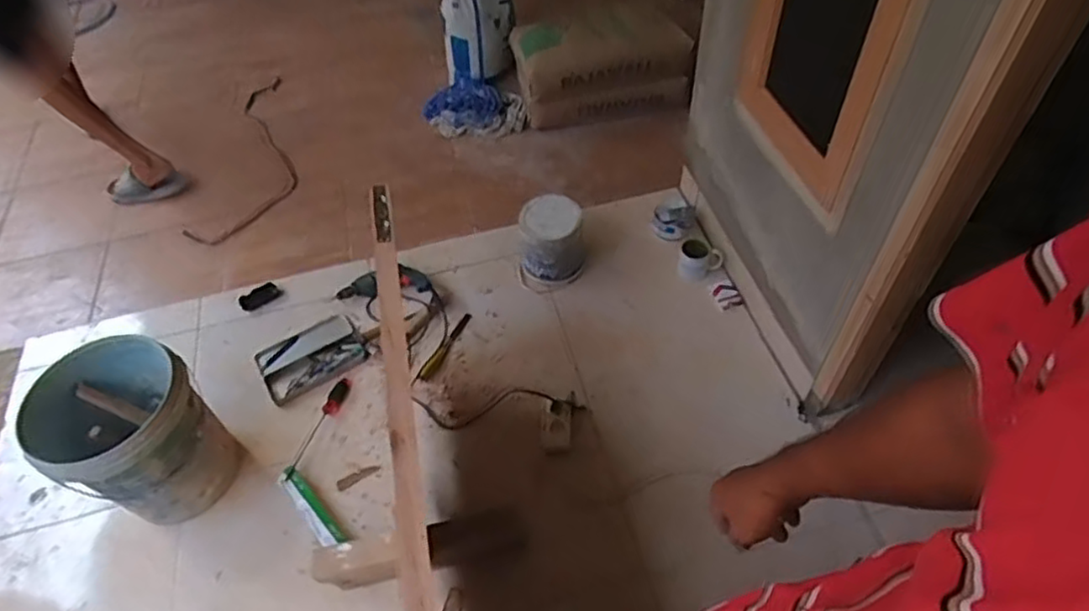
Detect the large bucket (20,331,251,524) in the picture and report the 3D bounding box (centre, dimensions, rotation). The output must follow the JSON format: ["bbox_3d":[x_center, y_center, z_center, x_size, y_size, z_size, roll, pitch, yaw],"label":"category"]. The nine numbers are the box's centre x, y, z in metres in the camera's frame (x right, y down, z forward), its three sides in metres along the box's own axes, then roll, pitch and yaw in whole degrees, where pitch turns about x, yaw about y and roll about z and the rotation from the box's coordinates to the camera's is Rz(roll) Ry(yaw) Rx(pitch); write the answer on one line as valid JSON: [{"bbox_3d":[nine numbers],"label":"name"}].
[{"bbox_3d":[-0.881,0.290,1.475,0.308,0.374,0.294,-2,51,3],"label":"large bucket"}]

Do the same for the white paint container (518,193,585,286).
[{"bbox_3d":[0.017,-0.176,1.880,0.183,0.203,0.169,-5,51,1],"label":"white paint container"}]

